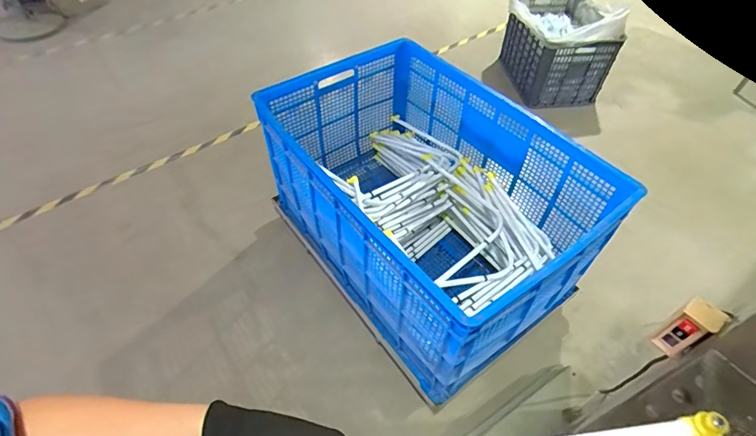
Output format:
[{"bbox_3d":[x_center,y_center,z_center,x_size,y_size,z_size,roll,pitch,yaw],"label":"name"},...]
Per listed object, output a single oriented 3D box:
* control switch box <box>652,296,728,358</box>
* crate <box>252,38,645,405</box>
[{"bbox_3d":[0.479,0.173,0.646,0.040,0.111,0.048,-27,56,-22],"label":"control switch box"},{"bbox_3d":[0.146,-0.070,1.392,0.671,0.624,1.006,-32,57,-24],"label":"crate"}]

